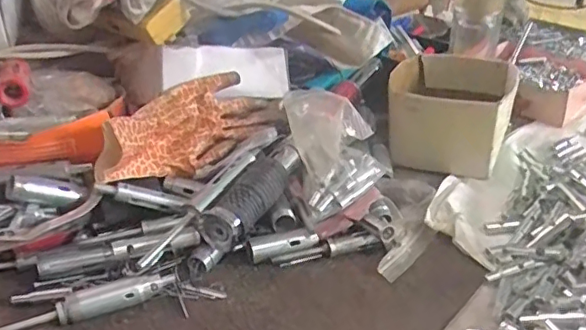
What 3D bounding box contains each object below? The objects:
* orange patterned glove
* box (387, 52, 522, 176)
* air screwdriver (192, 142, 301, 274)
[{"bbox_3d":[-0.105,-0.042,0.597,0.225,0.068,0.072,-19,34,-28],"label":"orange patterned glove"},{"bbox_3d":[0.201,-0.073,0.729,0.139,0.087,0.156,10,32,18],"label":"box"},{"bbox_3d":[-0.043,0.035,0.561,0.043,0.053,0.175,16,47,27],"label":"air screwdriver"}]

